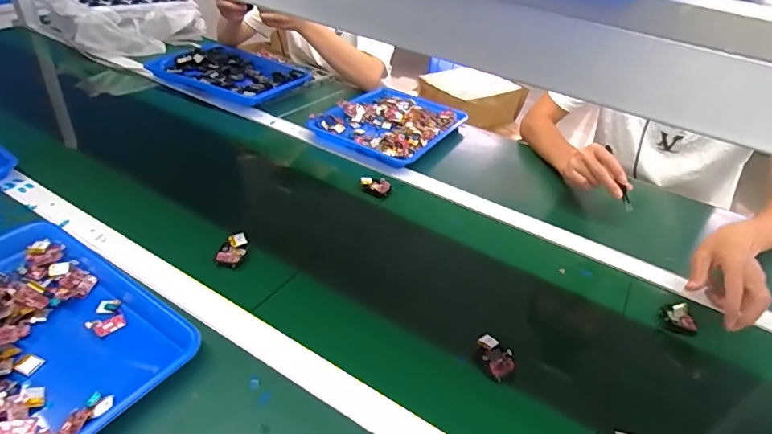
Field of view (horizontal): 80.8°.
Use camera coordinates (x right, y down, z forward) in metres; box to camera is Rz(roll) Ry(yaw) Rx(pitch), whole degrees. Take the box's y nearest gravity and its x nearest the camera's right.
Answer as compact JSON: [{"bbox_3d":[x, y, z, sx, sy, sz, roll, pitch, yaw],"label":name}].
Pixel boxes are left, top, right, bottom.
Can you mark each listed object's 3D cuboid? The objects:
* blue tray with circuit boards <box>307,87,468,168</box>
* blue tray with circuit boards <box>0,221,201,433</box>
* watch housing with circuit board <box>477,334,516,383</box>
[{"bbox_3d":[0.018,-0.214,1.011,0.242,0.031,0.312,23,39,21],"label":"blue tray with circuit boards"},{"bbox_3d":[-0.396,0.132,0.479,0.327,0.045,0.261,25,40,23],"label":"blue tray with circuit boards"},{"bbox_3d":[0.131,0.167,0.545,0.035,0.015,0.056,-15,41,-27],"label":"watch housing with circuit board"}]

